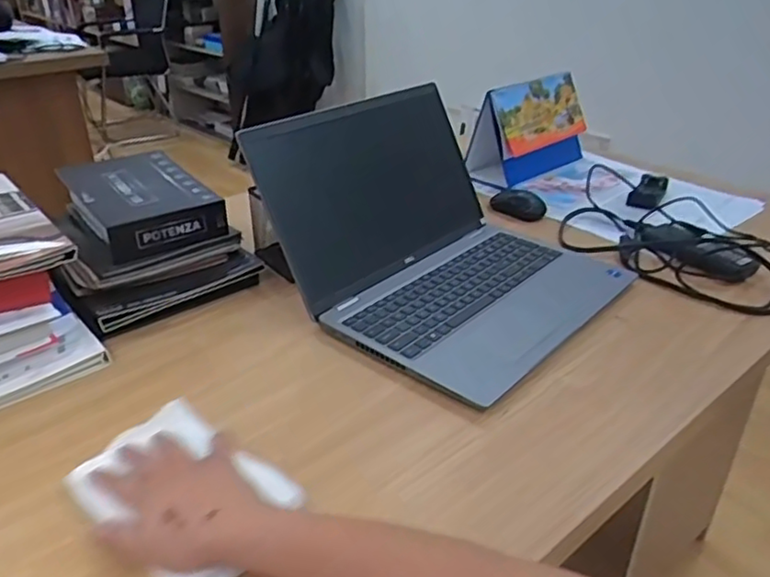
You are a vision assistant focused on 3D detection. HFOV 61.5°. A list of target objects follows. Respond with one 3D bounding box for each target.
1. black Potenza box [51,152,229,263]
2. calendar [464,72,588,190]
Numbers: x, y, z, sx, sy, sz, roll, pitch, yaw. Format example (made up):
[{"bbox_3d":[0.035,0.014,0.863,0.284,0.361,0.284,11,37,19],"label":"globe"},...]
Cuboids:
[{"bbox_3d":[-0.321,-0.114,0.843,0.146,0.060,0.211,-24,38,-36],"label":"black Potenza box"},{"bbox_3d":[0.261,-0.287,1.176,0.208,0.158,0.109,-21,36,-32],"label":"calendar"}]

